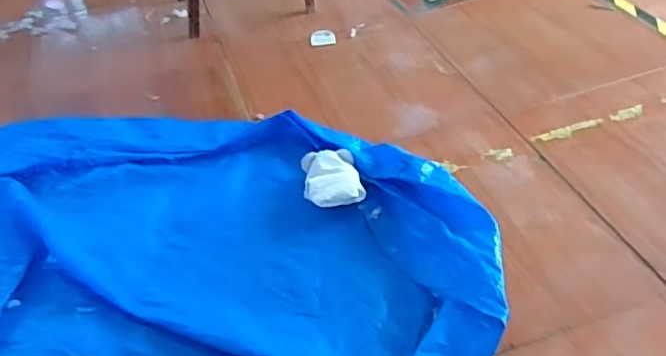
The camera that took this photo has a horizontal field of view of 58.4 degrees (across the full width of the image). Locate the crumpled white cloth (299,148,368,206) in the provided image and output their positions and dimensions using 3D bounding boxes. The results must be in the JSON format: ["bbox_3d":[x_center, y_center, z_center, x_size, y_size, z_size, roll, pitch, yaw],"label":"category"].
[{"bbox_3d":[-0.005,0.004,1.324,0.126,0.048,0.158,-12,42,-6],"label":"crumpled white cloth"}]

